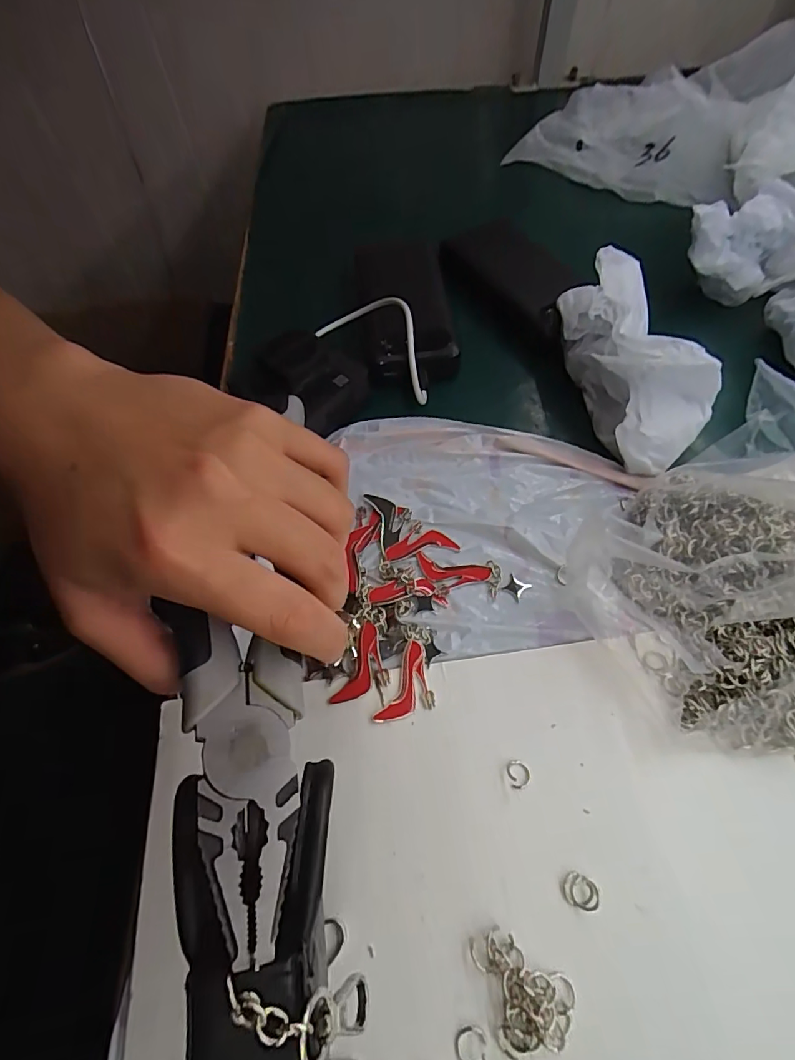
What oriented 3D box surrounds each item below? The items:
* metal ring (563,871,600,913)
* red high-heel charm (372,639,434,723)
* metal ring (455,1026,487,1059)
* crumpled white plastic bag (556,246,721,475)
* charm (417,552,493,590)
[{"bbox_3d":[0.082,0.161,0.215,0.015,0.004,0.013,24,65,15],"label":"metal ring"},{"bbox_3d":[0.008,0.086,0.261,0.026,0.005,0.046,22,64,15],"label":"red high-heel charm"},{"bbox_3d":[0.029,0.207,0.192,0.013,0.004,0.013,-3,50,3],"label":"metal ring"},{"bbox_3d":[0.160,-0.116,0.322,0.068,0.068,0.146,-10,61,-3],"label":"crumpled white plastic bag"},{"bbox_3d":[0.033,0.026,0.294,0.045,0.004,0.018,11,62,9],"label":"charm"}]

